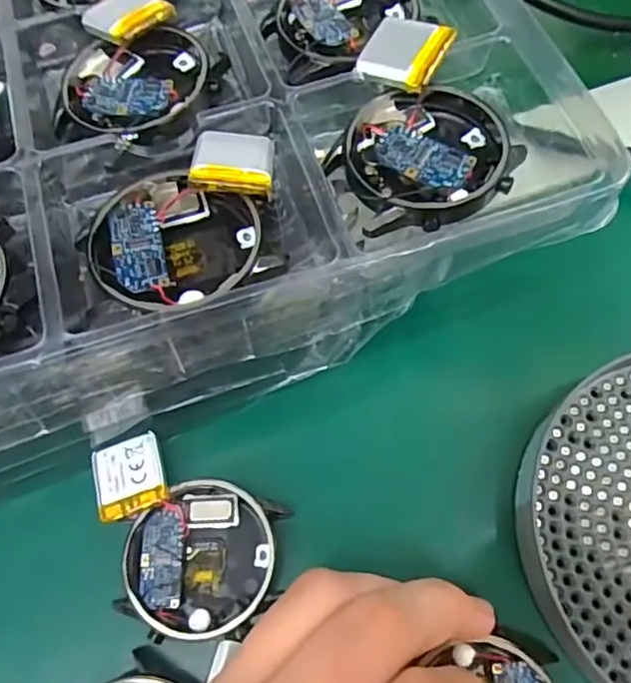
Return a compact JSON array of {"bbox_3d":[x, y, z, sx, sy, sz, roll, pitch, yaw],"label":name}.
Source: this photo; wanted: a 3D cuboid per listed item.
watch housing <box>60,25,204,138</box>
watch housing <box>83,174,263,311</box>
[{"bbox_3d":[-0.055,-0.078,0.183,0.041,0.015,0.042,-4,66,-1],"label":"watch housing"},{"bbox_3d":[-0.036,-0.028,0.156,0.044,0.008,0.039,-21,68,-11],"label":"watch housing"}]

